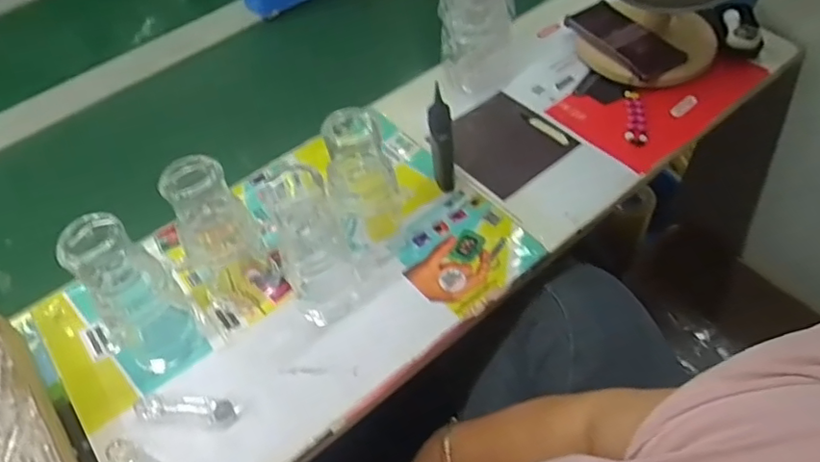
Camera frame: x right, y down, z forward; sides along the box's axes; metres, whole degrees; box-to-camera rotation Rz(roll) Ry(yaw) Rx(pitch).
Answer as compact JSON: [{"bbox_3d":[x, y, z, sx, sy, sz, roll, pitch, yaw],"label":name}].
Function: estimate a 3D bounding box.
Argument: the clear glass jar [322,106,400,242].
[{"bbox_3d":[-0.049,-0.049,0.617,0.070,0.172,0.069,-10,52,-2],"label":"clear glass jar"}]

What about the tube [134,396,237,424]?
[{"bbox_3d":[-0.216,0.171,0.560,0.096,0.025,0.027,-1,52,4],"label":"tube"}]

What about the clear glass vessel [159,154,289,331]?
[{"bbox_3d":[-0.185,0.016,0.581,0.091,0.178,0.074,-30,56,-17],"label":"clear glass vessel"}]

